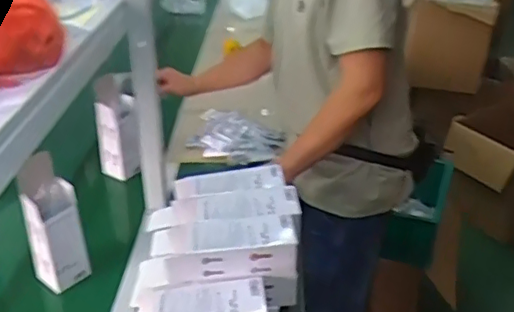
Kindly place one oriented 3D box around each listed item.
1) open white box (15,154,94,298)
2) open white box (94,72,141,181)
[{"bbox_3d":[-0.357,0.127,1.026,0.065,0.253,0.085,20,34,35],"label":"open white box"},{"bbox_3d":[-0.322,-0.068,1.331,0.081,0.247,0.065,10,30,20],"label":"open white box"}]

